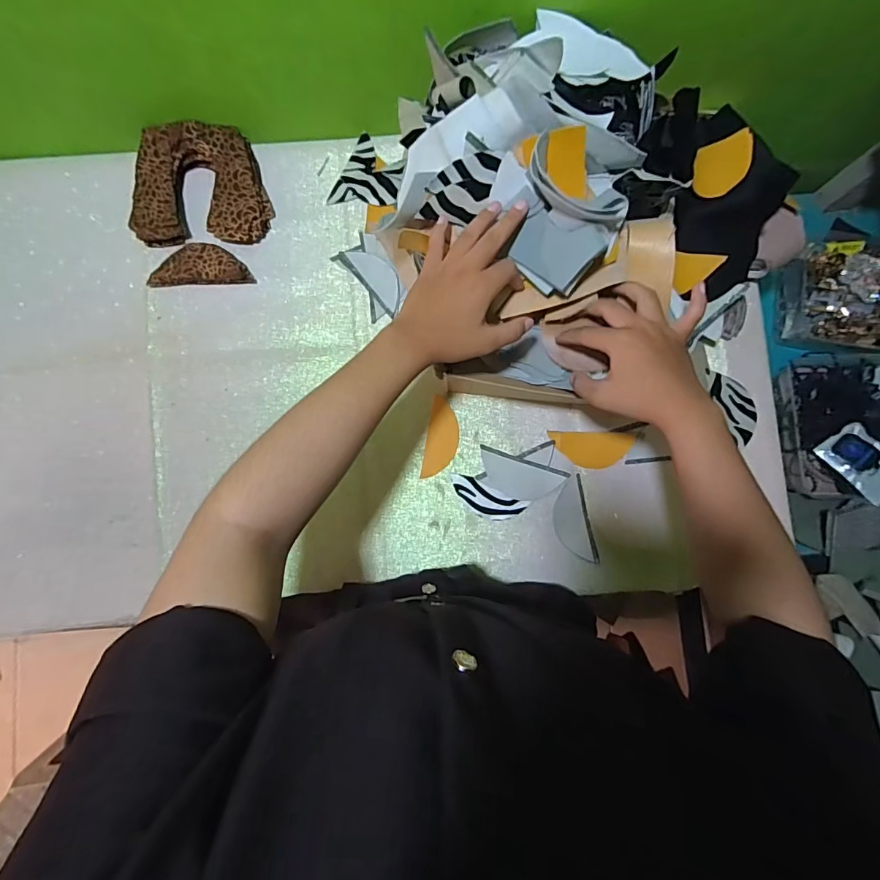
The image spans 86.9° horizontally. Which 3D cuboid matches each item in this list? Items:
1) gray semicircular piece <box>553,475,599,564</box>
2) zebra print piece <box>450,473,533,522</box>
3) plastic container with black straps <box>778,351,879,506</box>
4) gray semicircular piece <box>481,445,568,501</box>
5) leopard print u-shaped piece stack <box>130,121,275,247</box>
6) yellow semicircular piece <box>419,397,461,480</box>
[{"bbox_3d":[0.165,0.100,0.573,0.043,0.006,0.104,-9,85,-2],"label":"gray semicircular piece"},{"bbox_3d":[0.057,0.075,0.575,0.098,0.004,0.039,24,85,1],"label":"zebra print piece"},{"bbox_3d":[0.589,-0.021,0.666,0.201,0.070,0.220,-3,72,-1],"label":"plastic container with black straps"},{"bbox_3d":[0.099,0.048,0.577,0.107,0.005,0.050,19,85,1],"label":"gray semicircular piece"},{"bbox_3d":[-0.308,-0.321,0.589,0.175,0.039,0.138,-1,85,-1],"label":"leopard print u-shaped piece stack"},{"bbox_3d":[0.003,-0.001,0.582,0.039,0.006,0.100,9,85,0],"label":"yellow semicircular piece"}]

